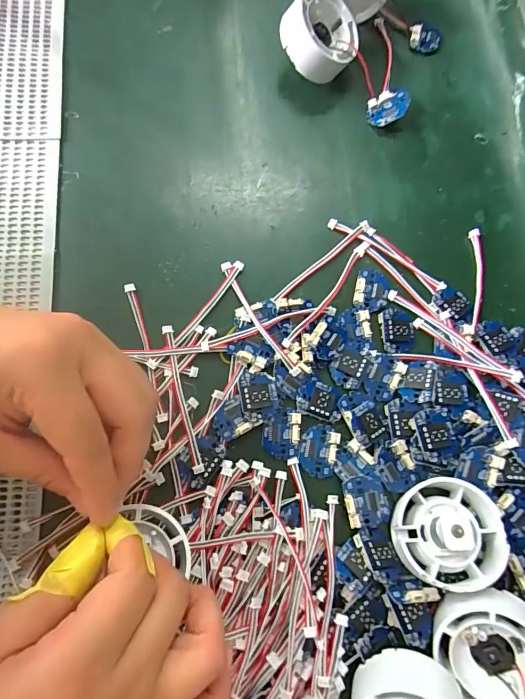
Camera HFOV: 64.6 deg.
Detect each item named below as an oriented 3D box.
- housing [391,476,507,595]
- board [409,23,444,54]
[{"bbox_3d":[0.099,0.097,0.220,0.055,0.026,0.055,7,68,17],"label":"housing"},{"bbox_3d":[0.130,-0.249,0.331,0.025,0.004,0.027,19,74,0],"label":"board"}]

